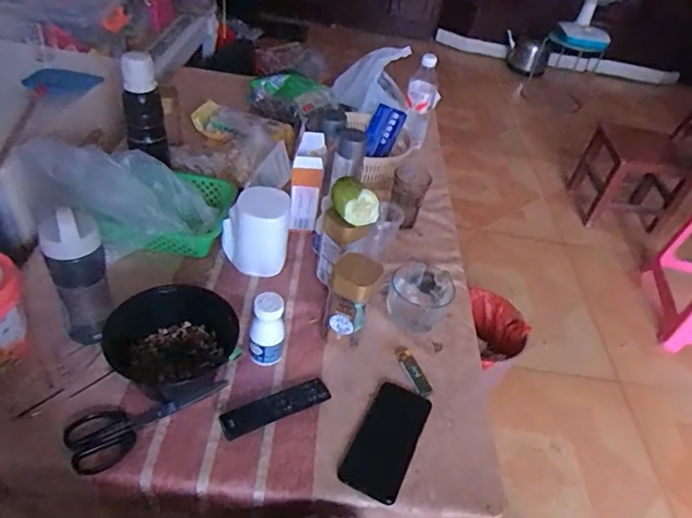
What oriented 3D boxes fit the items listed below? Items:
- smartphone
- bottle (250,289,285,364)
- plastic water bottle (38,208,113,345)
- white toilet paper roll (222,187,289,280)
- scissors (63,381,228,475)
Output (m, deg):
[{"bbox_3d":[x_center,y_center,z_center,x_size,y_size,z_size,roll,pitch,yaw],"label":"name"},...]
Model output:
[{"bbox_3d":[0.054,0.236,0.683,0.075,0.008,0.161,22,43,14],"label":"smartphone"},{"bbox_3d":[-0.111,0.100,0.726,0.048,0.107,0.040,-1,42,-12],"label":"bottle"},{"bbox_3d":[-0.346,0.022,0.676,0.066,0.190,0.065,-19,49,-29],"label":"plastic water bottle"},{"bbox_3d":[-0.148,-0.048,0.867,0.093,0.120,0.085,6,41,-5],"label":"white toilet paper roll"},{"bbox_3d":[-0.247,0.201,0.658,0.194,0.021,0.071,-19,49,-29],"label":"scissors"}]

